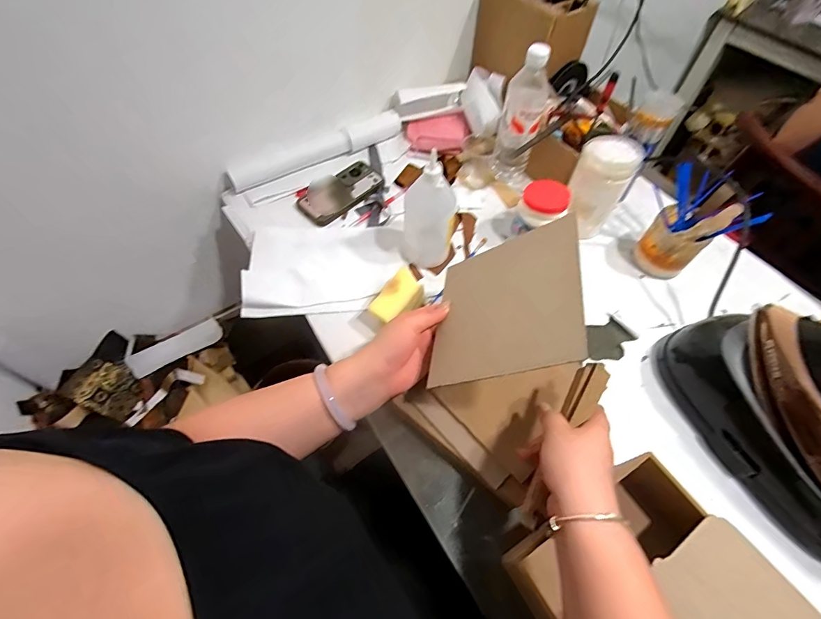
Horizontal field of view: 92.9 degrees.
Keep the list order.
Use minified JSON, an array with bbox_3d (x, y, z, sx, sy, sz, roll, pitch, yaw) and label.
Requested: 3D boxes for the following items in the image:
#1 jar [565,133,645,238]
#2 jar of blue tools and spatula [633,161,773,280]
[{"bbox_3d":[0.307,-0.197,0.643,0.084,0.154,0.090,28,62,17],"label":"jar"},{"bbox_3d":[0.428,-0.123,0.605,0.107,0.140,0.098,29,62,17],"label":"jar of blue tools and spatula"}]

